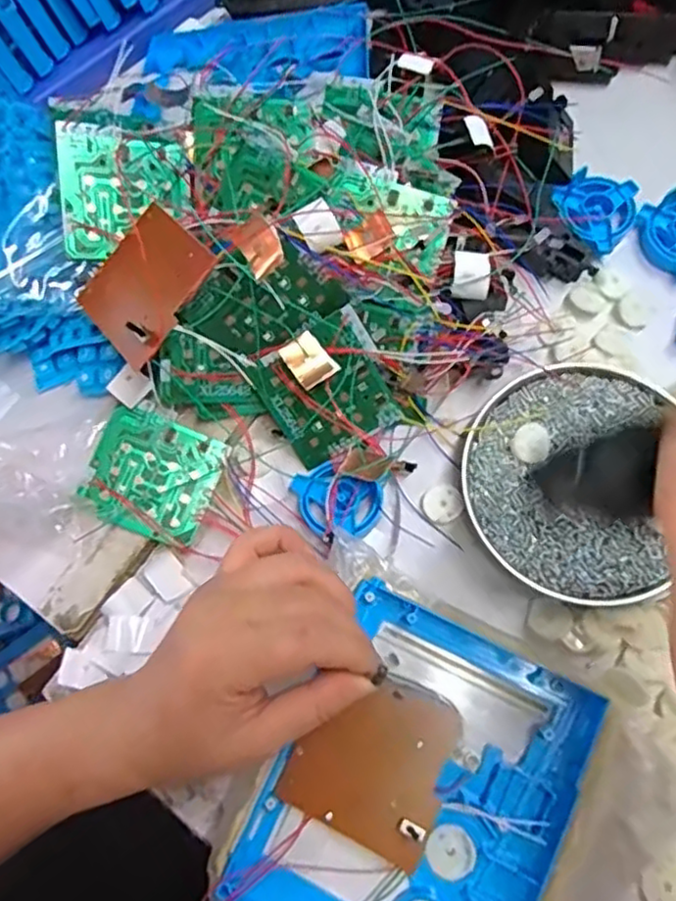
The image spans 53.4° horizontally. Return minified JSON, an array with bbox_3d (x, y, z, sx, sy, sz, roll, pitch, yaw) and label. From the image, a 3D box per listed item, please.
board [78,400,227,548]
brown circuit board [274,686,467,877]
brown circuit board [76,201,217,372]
[{"bbox_3d":[-0.108,0.014,0.397,0.069,0.015,0.069,21,77,4],"label":"board"},{"bbox_3d":[0.016,0.150,0.324,0.071,0.013,0.072,23,77,4],"label":"brown circuit board"},{"bbox_3d":[-0.107,-0.093,0.367,0.071,0.010,0.075,-49,54,7],"label":"brown circuit board"}]

